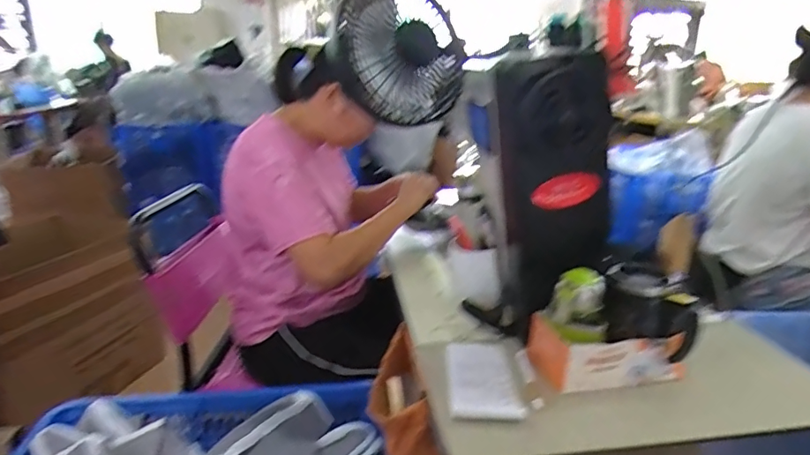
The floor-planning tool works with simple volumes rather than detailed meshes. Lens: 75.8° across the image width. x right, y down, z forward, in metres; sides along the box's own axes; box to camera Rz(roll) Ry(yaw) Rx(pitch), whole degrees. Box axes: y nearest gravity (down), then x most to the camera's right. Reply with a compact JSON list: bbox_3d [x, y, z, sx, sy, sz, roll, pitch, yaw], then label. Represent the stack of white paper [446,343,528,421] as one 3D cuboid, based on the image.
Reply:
[{"bbox_3d":[0.101,0.201,0.710,0.089,0.013,0.185,1,18,0],"label":"stack of white paper"}]

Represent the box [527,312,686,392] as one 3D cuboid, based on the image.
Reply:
[{"bbox_3d":[0.283,0.167,0.734,0.192,0.067,0.112,-2,18,-9],"label":"box"}]

